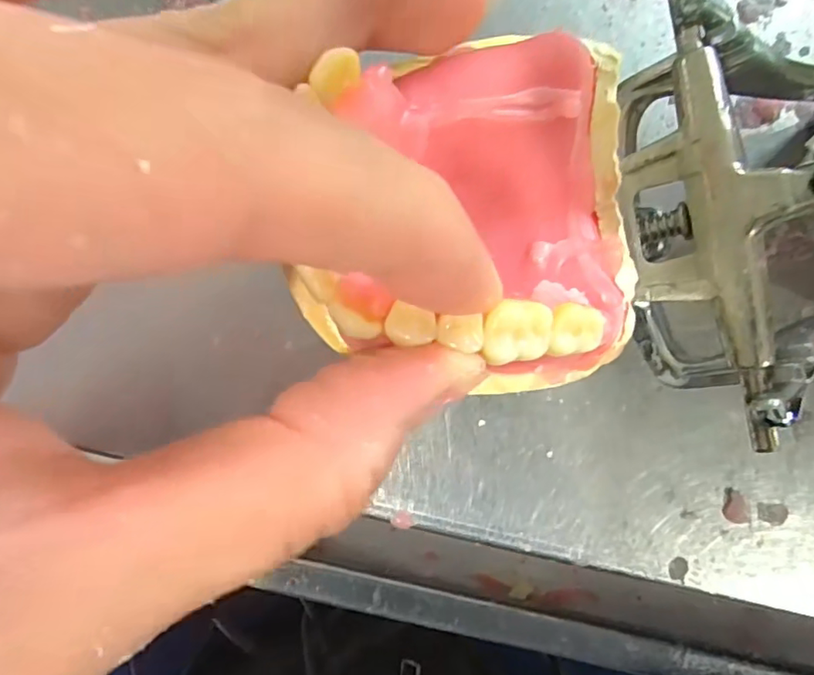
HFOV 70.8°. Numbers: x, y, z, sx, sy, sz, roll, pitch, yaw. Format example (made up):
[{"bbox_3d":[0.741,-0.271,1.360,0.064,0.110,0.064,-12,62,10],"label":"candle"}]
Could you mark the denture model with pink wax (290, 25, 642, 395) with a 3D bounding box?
[{"bbox_3d":[0.011,-0.020,0.088,0.053,0.023,0.055,-7,86,-5],"label":"denture model with pink wax"}]

